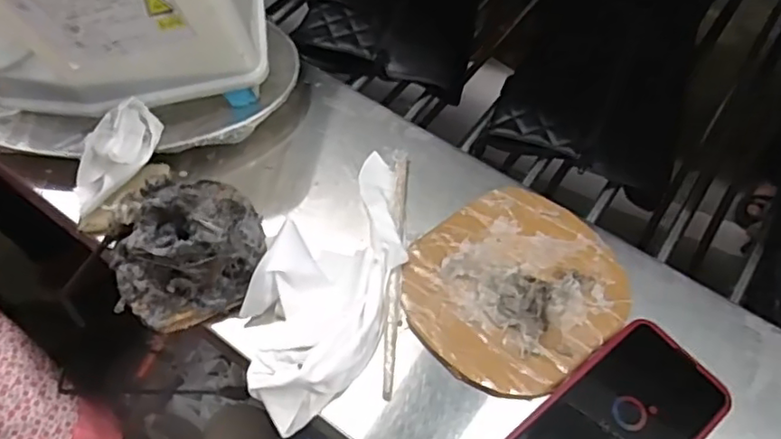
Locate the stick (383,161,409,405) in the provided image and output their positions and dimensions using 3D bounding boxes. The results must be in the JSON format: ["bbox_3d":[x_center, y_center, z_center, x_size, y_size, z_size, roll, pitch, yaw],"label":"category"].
[{"bbox_3d":[0.005,0.032,0.447,0.010,0.012,0.195,2,60,3],"label":"stick"}]

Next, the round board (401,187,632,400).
[{"bbox_3d":[0.089,0.045,0.435,0.153,0.019,0.139,-37,65,-18],"label":"round board"}]

